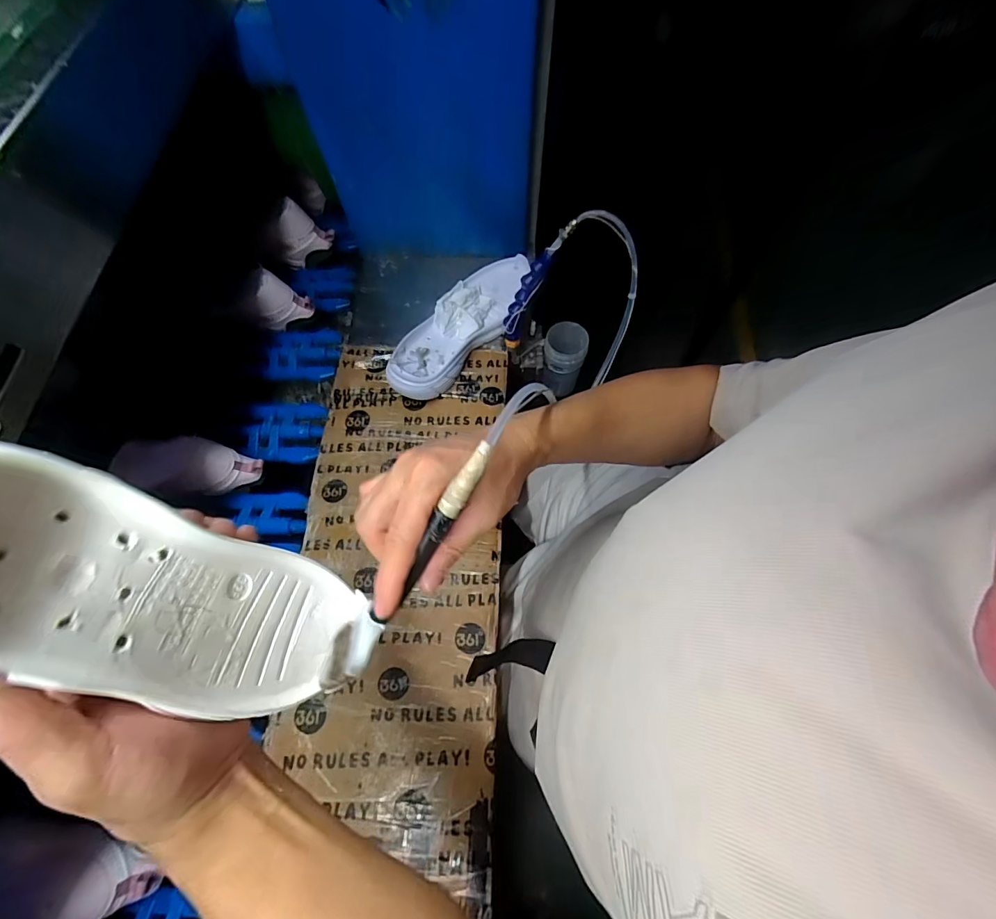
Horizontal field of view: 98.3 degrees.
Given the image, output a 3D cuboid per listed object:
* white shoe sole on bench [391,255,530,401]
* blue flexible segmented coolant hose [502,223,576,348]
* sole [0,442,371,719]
[{"bbox_3d":[-0.050,-0.203,0.631,0.094,0.048,0.290,33,74,9],"label":"white shoe sole on bench"},{"bbox_3d":[0.044,-0.231,0.585,0.027,0.194,0.028,46,47,13],"label":"blue flexible segmented coolant hose"},{"bbox_3d":[-0.152,0.073,0.207,0.041,0.222,0.083,15,69,36],"label":"sole"}]

